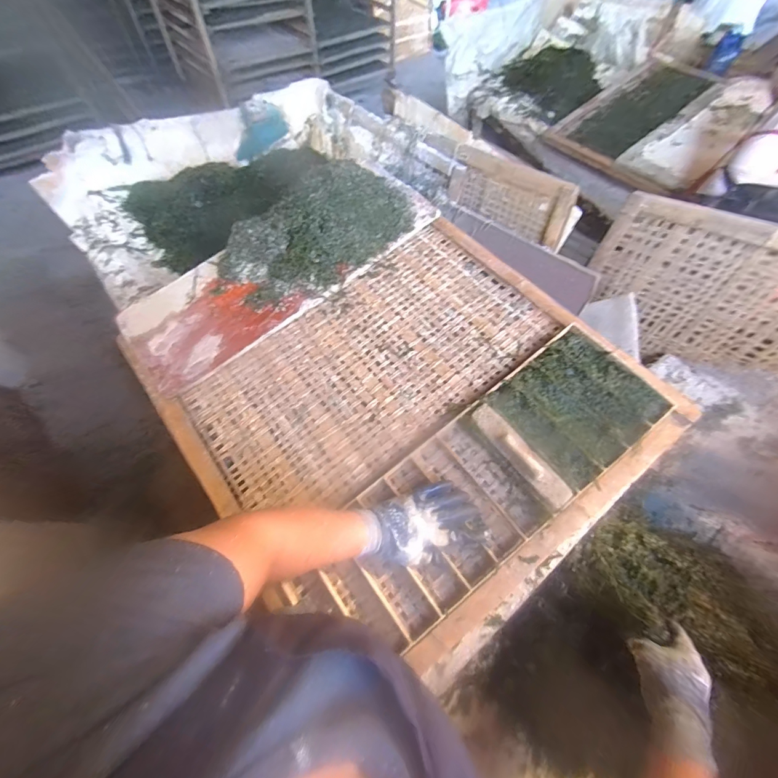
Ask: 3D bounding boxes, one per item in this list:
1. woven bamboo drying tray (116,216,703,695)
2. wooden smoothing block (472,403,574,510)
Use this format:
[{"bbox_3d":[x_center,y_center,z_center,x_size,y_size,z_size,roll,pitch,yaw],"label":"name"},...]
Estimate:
[{"bbox_3d":[-0.047,-0.055,0.750,0.772,0.058,0.971,-39,67,-10],"label":"woven bamboo drying tray"},{"bbox_3d":[0.225,0.111,0.624,0.045,0.057,0.204,-33,64,-19],"label":"wooden smoothing block"}]

